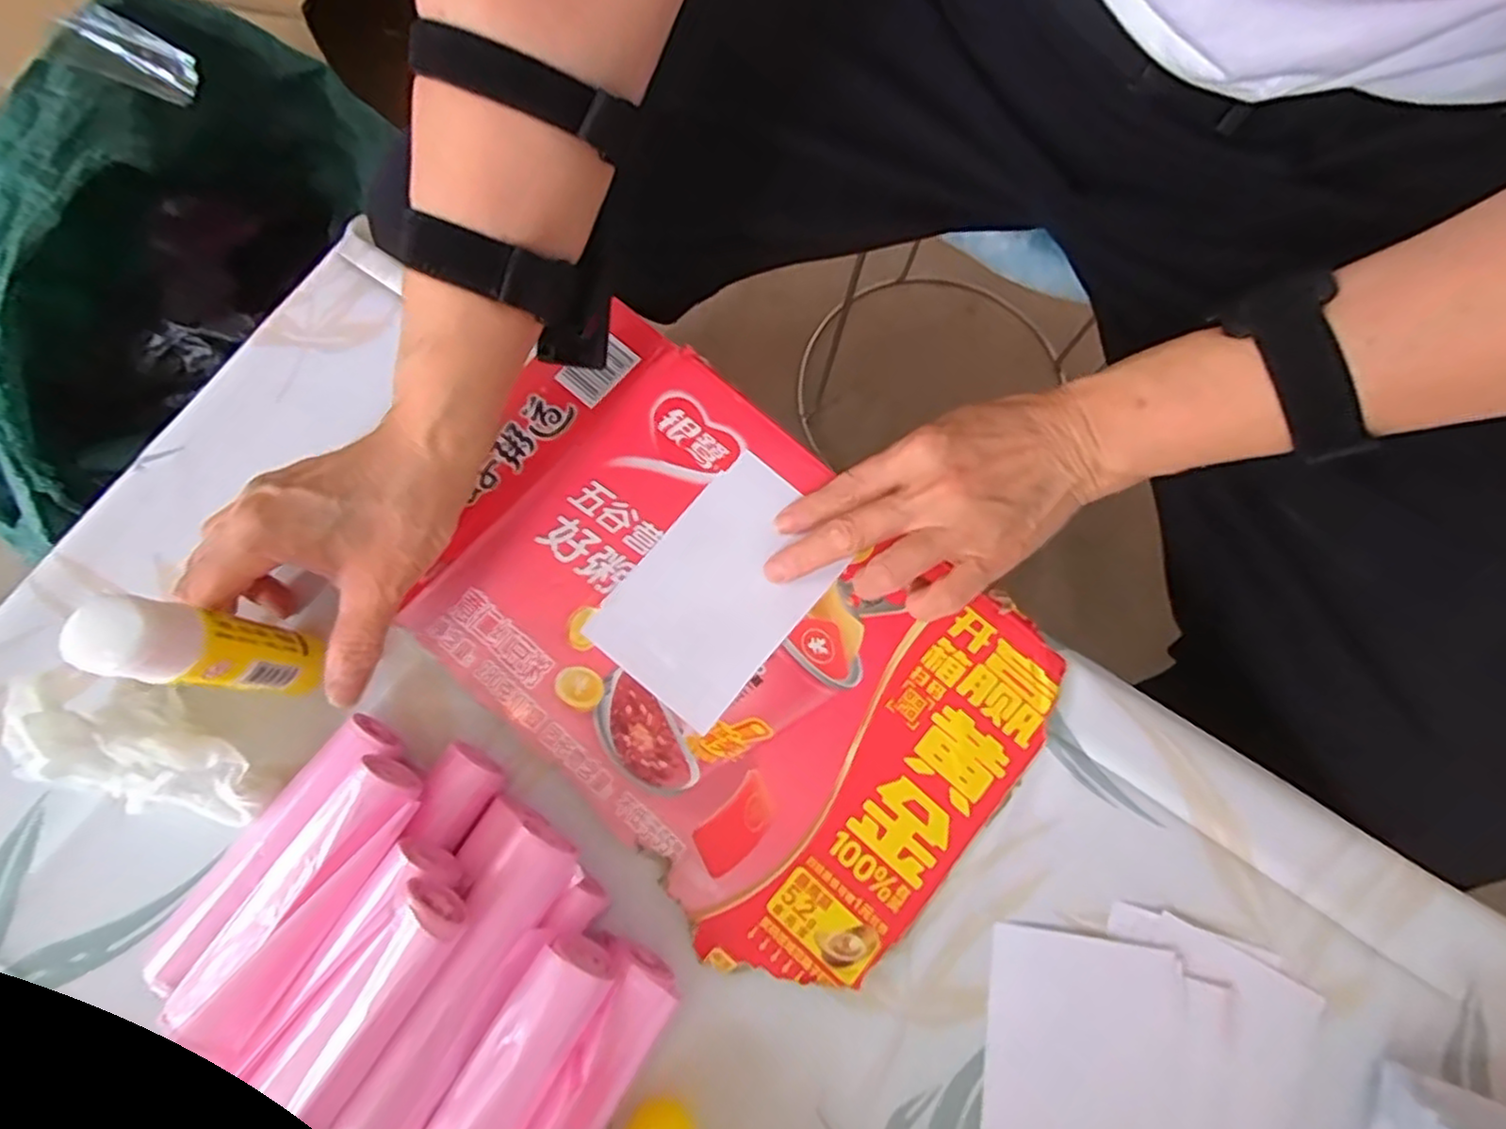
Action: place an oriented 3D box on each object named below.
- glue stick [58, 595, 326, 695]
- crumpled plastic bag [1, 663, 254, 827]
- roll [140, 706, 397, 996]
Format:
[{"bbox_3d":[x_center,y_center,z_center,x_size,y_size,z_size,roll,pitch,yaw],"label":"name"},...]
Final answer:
[{"bbox_3d":[-0.208,0.035,0.274,0.020,0.102,0.027,2,76,5],"label":"glue stick"},{"bbox_3d":[-0.266,0.078,0.300,0.107,0.044,0.050,12,75,2],"label":"crumpled plastic bag"},{"bbox_3d":[-0.206,0.120,0.303,0.025,0.024,0.124,38,77,8],"label":"roll"}]

